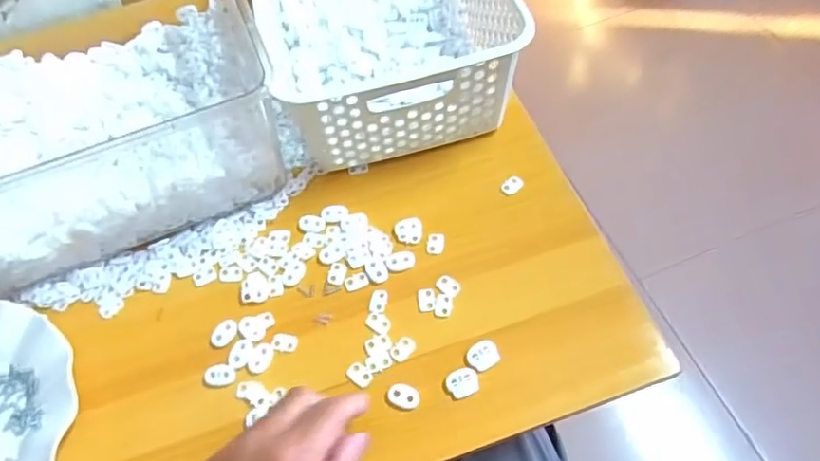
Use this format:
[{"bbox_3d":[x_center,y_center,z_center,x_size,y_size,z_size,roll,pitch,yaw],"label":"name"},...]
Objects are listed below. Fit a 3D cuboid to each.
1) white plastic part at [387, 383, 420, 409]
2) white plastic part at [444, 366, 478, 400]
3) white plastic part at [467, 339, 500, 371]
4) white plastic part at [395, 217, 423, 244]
[{"bbox_3d":[-0.004,0.118,0.412,0.023,0.004,0.015,11,60,12],"label":"white plastic part"},{"bbox_3d":[0.037,0.108,0.413,0.023,0.004,0.020,-23,59,-9],"label":"white plastic part"},{"bbox_3d":[0.054,0.091,0.423,0.022,0.004,0.021,-27,60,-12],"label":"white plastic part"},{"bbox_3d":[-0.001,0.000,0.485,0.023,0.006,0.023,4,58,7],"label":"white plastic part"}]

